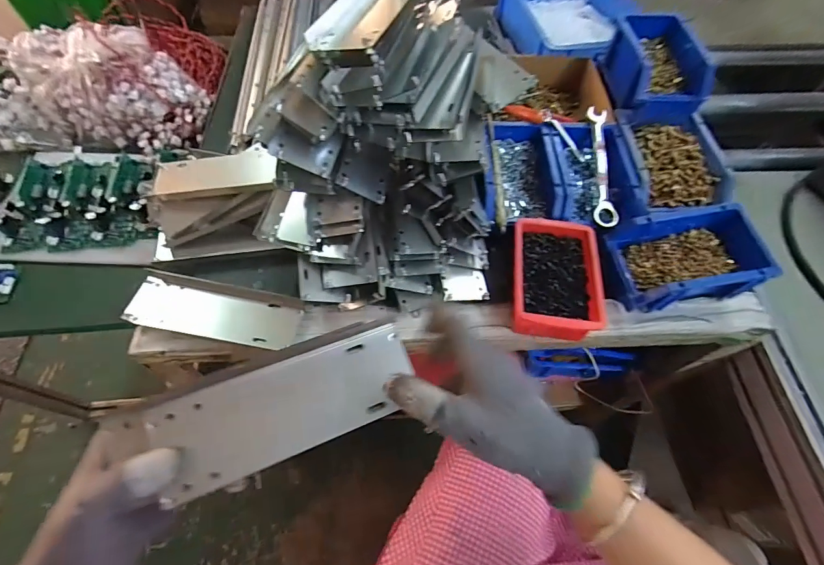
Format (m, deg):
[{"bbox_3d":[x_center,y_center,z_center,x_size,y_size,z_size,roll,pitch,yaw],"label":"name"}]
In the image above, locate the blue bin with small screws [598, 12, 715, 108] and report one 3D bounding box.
[{"bbox_3d":[0.360,-0.330,0.601,0.108,0.066,0.172,-6,62,-4],"label":"blue bin with small screws"}]

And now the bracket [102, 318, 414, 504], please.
[{"bbox_3d":[-0.087,0.084,0.288,0.179,0.022,0.071,-19,64,-18],"label":"bracket"}]

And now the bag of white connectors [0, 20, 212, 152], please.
[{"bbox_3d":[-0.622,-0.347,0.698,0.511,0.111,0.214,3,62,1],"label":"bag of white connectors"}]

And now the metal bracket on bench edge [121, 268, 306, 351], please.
[{"bbox_3d":[-0.229,0.033,0.468,0.195,0.020,0.068,9,62,4],"label":"metal bracket on bench edge"}]

